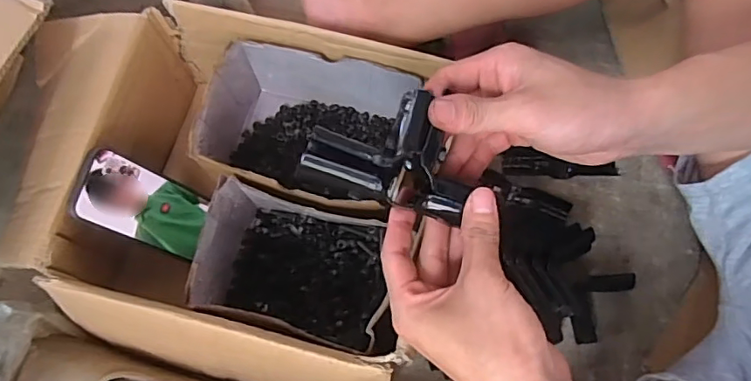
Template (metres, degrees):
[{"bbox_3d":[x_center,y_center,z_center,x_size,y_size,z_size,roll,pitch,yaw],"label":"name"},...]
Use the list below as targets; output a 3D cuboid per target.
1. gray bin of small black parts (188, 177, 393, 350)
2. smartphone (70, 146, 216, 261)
[{"bbox_3d":[-0.075,0.078,0.509,0.176,0.094,0.119,13,69,5],"label":"gray bin of small black parts"},{"bbox_3d":[-0.221,0.016,0.509,0.006,0.134,0.069,-2,67,32],"label":"smartphone"}]

